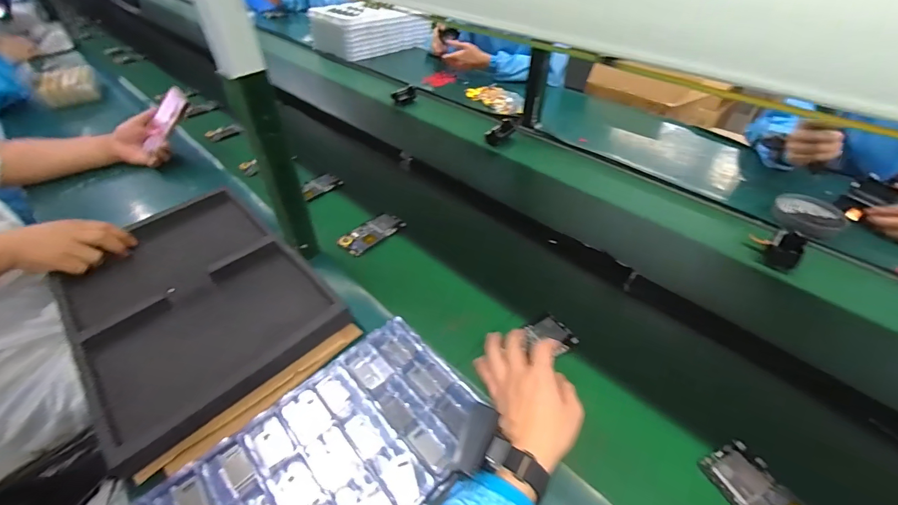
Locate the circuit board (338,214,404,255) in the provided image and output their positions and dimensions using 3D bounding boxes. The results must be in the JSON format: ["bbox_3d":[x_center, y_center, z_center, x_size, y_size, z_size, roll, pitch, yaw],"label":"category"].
[{"bbox_3d":[-0.149,-0.039,0.742,0.064,0.010,0.122,33,50,32],"label":"circuit board"}]

